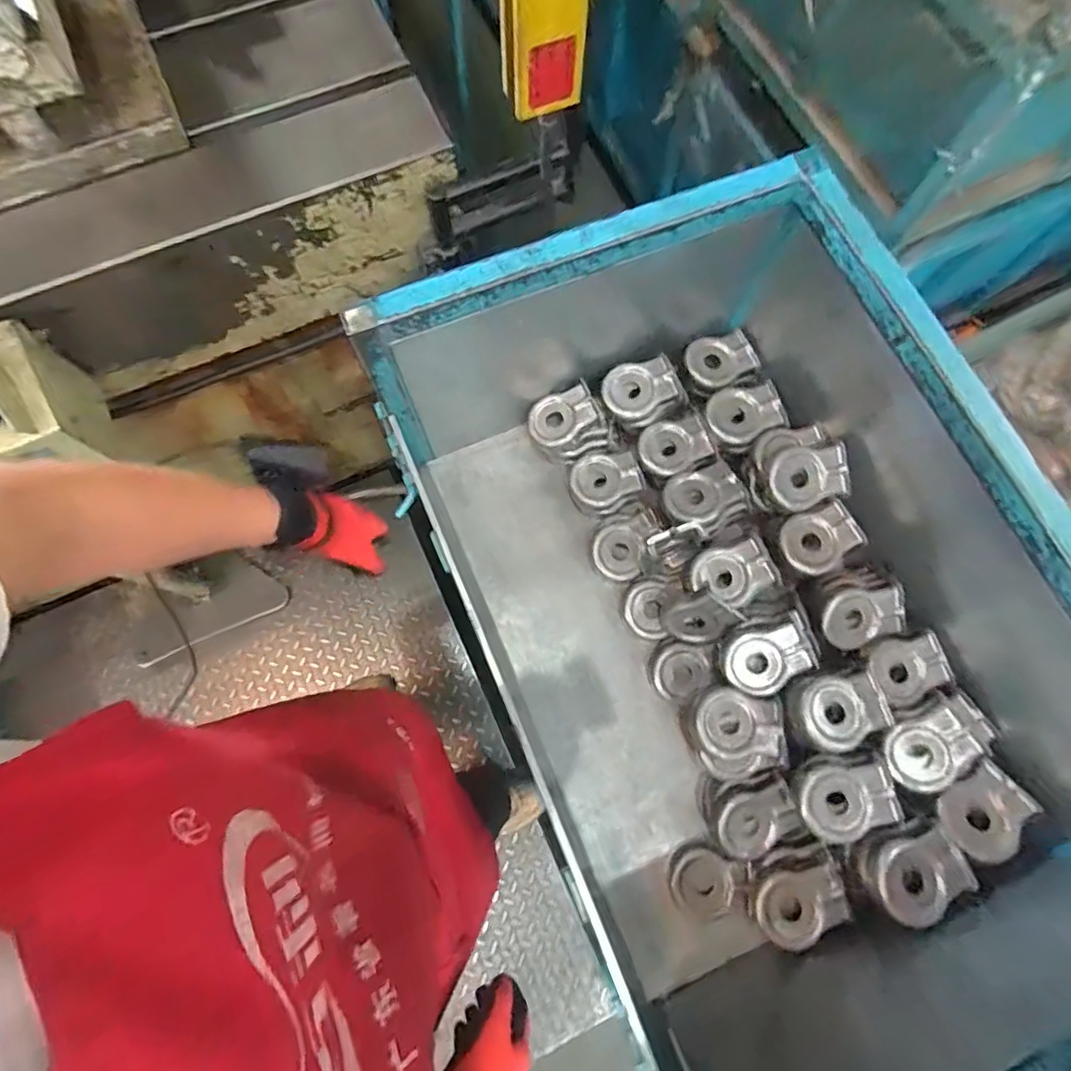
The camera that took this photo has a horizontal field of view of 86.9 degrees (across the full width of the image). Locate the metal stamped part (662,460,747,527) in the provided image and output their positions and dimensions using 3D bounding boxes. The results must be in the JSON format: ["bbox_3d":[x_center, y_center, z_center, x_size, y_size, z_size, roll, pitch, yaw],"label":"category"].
[{"bbox_3d":[0.276,-0.065,0.945,0.128,0.048,0.095,-23,75,-6],"label":"metal stamped part"}]

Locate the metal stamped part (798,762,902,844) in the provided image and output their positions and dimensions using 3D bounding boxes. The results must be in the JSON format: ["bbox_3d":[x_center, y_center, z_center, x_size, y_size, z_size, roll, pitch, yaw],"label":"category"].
[{"bbox_3d":[0.428,0.365,0.773,0.121,0.036,0.093,-22,82,13],"label":"metal stamped part"}]

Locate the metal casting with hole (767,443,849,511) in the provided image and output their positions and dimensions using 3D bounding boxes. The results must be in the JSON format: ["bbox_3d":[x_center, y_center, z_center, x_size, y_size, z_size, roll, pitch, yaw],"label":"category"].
[{"bbox_3d":[0.420,-0.092,0.884,0.120,0.035,0.093,-13,98,4],"label":"metal casting with hole"}]

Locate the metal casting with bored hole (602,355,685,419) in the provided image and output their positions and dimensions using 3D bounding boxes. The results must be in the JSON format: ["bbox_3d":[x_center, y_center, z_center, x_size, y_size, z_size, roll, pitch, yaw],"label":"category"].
[{"bbox_3d":[0.183,-0.254,0.979,0.123,0.047,0.094,-19,97,13],"label":"metal casting with bored hole"}]

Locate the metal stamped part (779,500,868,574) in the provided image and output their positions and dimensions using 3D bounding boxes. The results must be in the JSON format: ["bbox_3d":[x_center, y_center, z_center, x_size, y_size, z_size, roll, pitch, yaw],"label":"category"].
[{"bbox_3d":[0.450,0.006,0.893,0.119,0.028,0.093,-27,73,9],"label":"metal stamped part"}]

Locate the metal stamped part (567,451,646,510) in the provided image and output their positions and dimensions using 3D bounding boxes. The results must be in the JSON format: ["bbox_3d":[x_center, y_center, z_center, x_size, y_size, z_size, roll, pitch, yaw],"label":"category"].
[{"bbox_3d":[0.124,-0.100,0.992,0.119,0.022,0.088,-17,75,-5],"label":"metal stamped part"}]

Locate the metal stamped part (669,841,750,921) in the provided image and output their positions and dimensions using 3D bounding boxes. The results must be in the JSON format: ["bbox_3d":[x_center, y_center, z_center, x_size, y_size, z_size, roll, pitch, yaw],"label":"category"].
[{"bbox_3d":[0.257,0.531,0.871,0.096,0.044,0.104,0,74,0],"label":"metal stamped part"}]

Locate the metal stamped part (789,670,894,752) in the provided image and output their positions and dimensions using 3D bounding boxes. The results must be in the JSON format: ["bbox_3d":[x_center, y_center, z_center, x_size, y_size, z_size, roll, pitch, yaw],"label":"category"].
[{"bbox_3d":[0.435,0.247,0.801,0.132,0.050,0.101,-8,74,-2],"label":"metal stamped part"}]

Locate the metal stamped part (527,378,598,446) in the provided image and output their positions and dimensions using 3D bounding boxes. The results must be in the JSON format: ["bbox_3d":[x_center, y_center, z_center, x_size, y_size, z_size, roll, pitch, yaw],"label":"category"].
[{"bbox_3d":[0.043,-0.203,0.975,0.125,0.021,0.090,-24,77,18],"label":"metal stamped part"}]

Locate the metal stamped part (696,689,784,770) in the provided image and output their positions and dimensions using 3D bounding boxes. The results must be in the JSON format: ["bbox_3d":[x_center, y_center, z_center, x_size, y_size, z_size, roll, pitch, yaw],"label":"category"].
[{"bbox_3d":[0.298,0.277,0.824,0.126,0.023,0.096,7,74,2],"label":"metal stamped part"}]

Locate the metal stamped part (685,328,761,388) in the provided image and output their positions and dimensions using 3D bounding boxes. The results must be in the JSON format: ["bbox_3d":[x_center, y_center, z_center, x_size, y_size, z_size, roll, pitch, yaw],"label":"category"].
[{"bbox_3d":[0.321,-0.306,0.978,0.109,0.020,0.086,-24,88,11],"label":"metal stamped part"}]

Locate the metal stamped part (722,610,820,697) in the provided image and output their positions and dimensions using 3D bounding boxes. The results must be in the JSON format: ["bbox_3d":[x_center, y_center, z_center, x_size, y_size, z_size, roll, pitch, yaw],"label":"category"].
[{"bbox_3d":[0.348,0.184,0.847,0.129,0.049,0.095,-22,88,10],"label":"metal stamped part"}]

